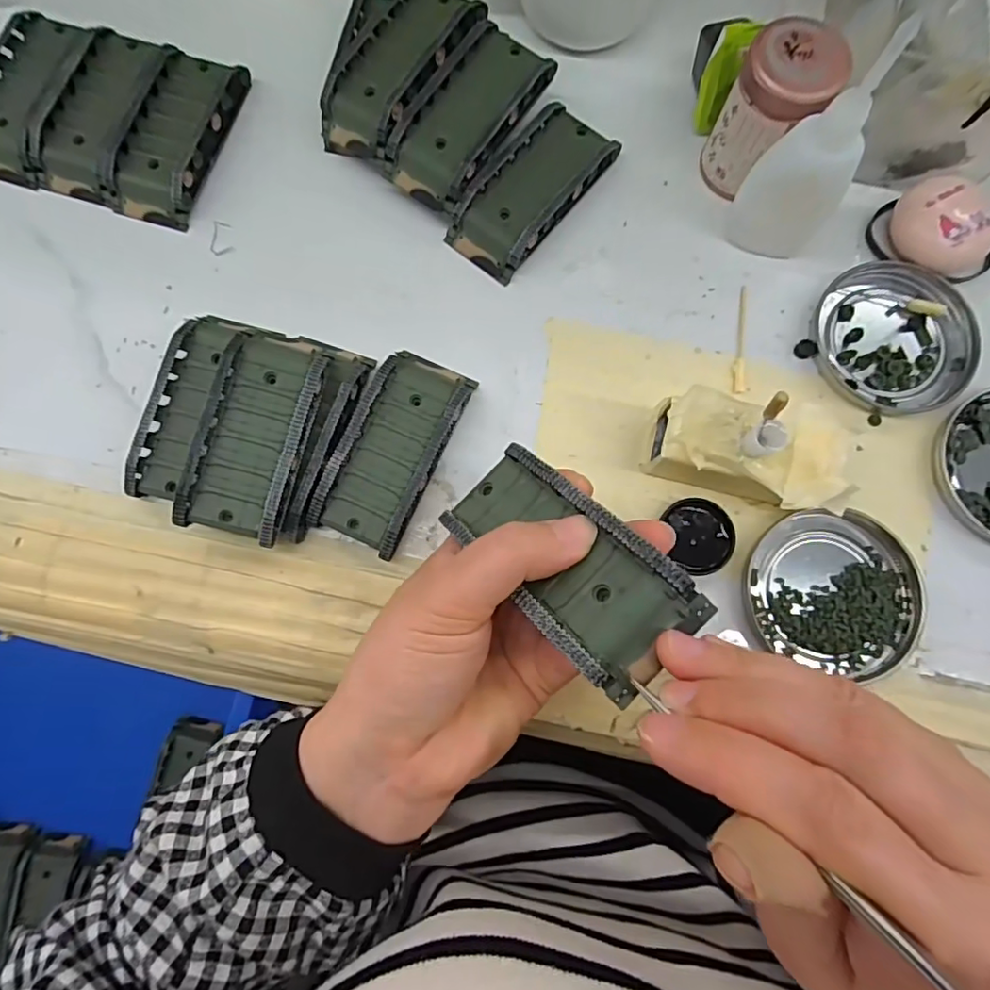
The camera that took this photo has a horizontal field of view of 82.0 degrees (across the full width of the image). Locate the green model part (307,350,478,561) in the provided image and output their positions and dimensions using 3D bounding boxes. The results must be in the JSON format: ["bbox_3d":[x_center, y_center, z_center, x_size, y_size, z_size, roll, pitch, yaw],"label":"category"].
[{"bbox_3d":[-0.048,-0.023,0.275,0.046,0.020,0.096,24,80,5],"label":"green model part"}]

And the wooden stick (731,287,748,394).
[{"bbox_3d":[0.126,-0.080,0.292,0.006,0.004,0.059,9,81,2],"label":"wooden stick"}]

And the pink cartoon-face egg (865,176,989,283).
[{"bbox_3d":[0.226,-0.133,0.289,0.042,0.025,0.057,-39,81,-7],"label":"pink cartoon-face egg"}]

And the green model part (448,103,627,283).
[{"bbox_3d":[0.020,-0.161,0.299,0.044,0.019,0.096,40,81,7],"label":"green model part"}]

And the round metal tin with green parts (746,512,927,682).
[{"bbox_3d":[0.160,0.043,0.267,0.077,0.008,0.075,0,79,0],"label":"round metal tin with green parts"}]

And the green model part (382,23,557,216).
[{"bbox_3d":[-0.014,-0.194,0.299,0.044,0.030,0.094,34,81,7],"label":"green model part"}]

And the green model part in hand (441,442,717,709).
[{"bbox_3d":[0.022,0.020,0.195,0.045,0.020,0.094,-39,52,-6],"label":"green model part in hand"}]

